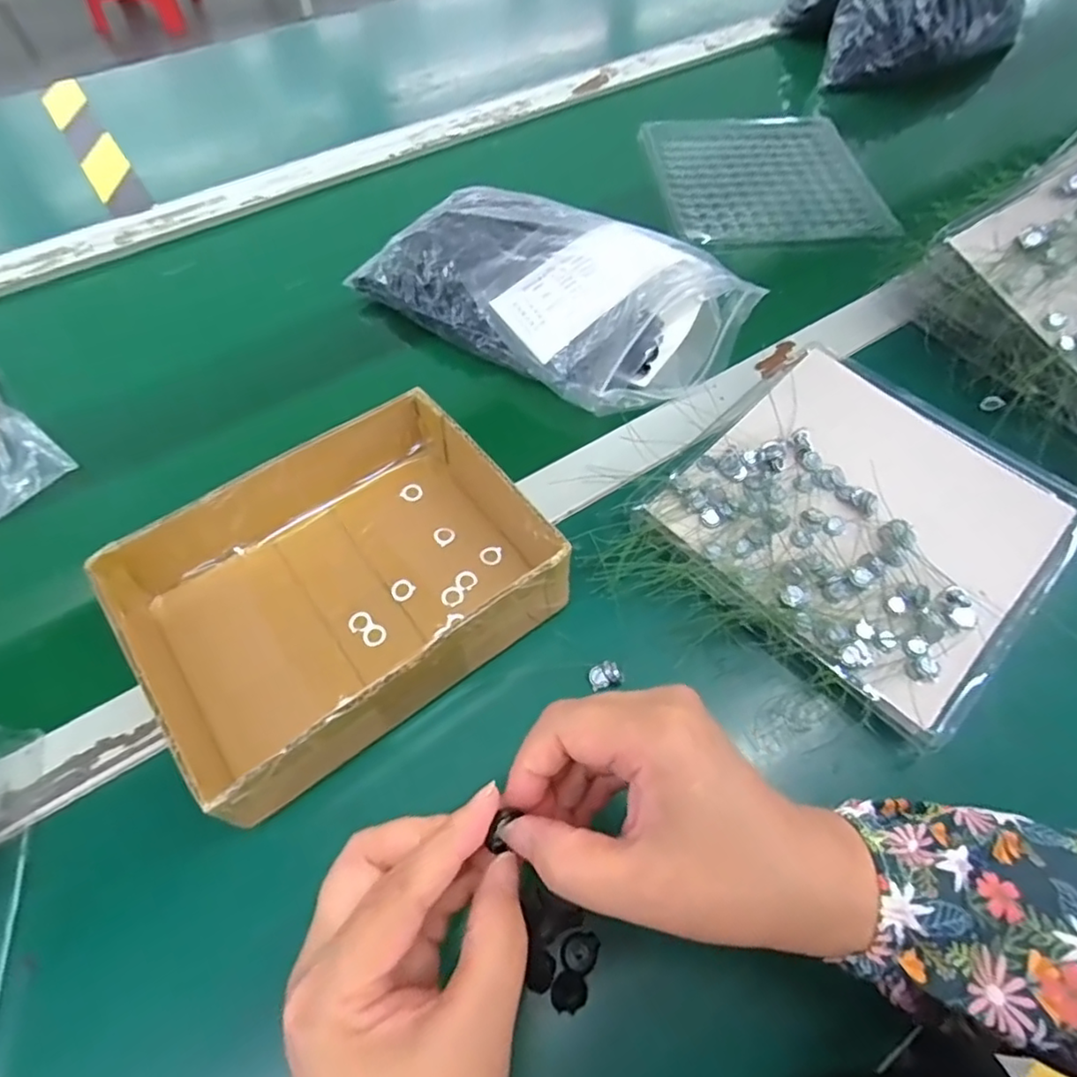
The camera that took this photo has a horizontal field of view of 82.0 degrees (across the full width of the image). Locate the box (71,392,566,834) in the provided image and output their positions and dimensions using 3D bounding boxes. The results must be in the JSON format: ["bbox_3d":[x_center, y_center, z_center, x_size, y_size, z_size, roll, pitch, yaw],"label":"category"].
[{"bbox_3d":[-0.107,0.024,0.345,0.204,0.058,0.157,-34,63,-19],"label":"box"}]

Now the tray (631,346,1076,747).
[{"bbox_3d":[0.196,-0.016,0.377,0.200,0.028,0.197,-40,65,-22],"label":"tray"}]

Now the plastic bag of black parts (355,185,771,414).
[{"bbox_3d":[0.010,-0.201,0.485,0.282,0.054,0.154,29,62,18],"label":"plastic bag of black parts"}]

